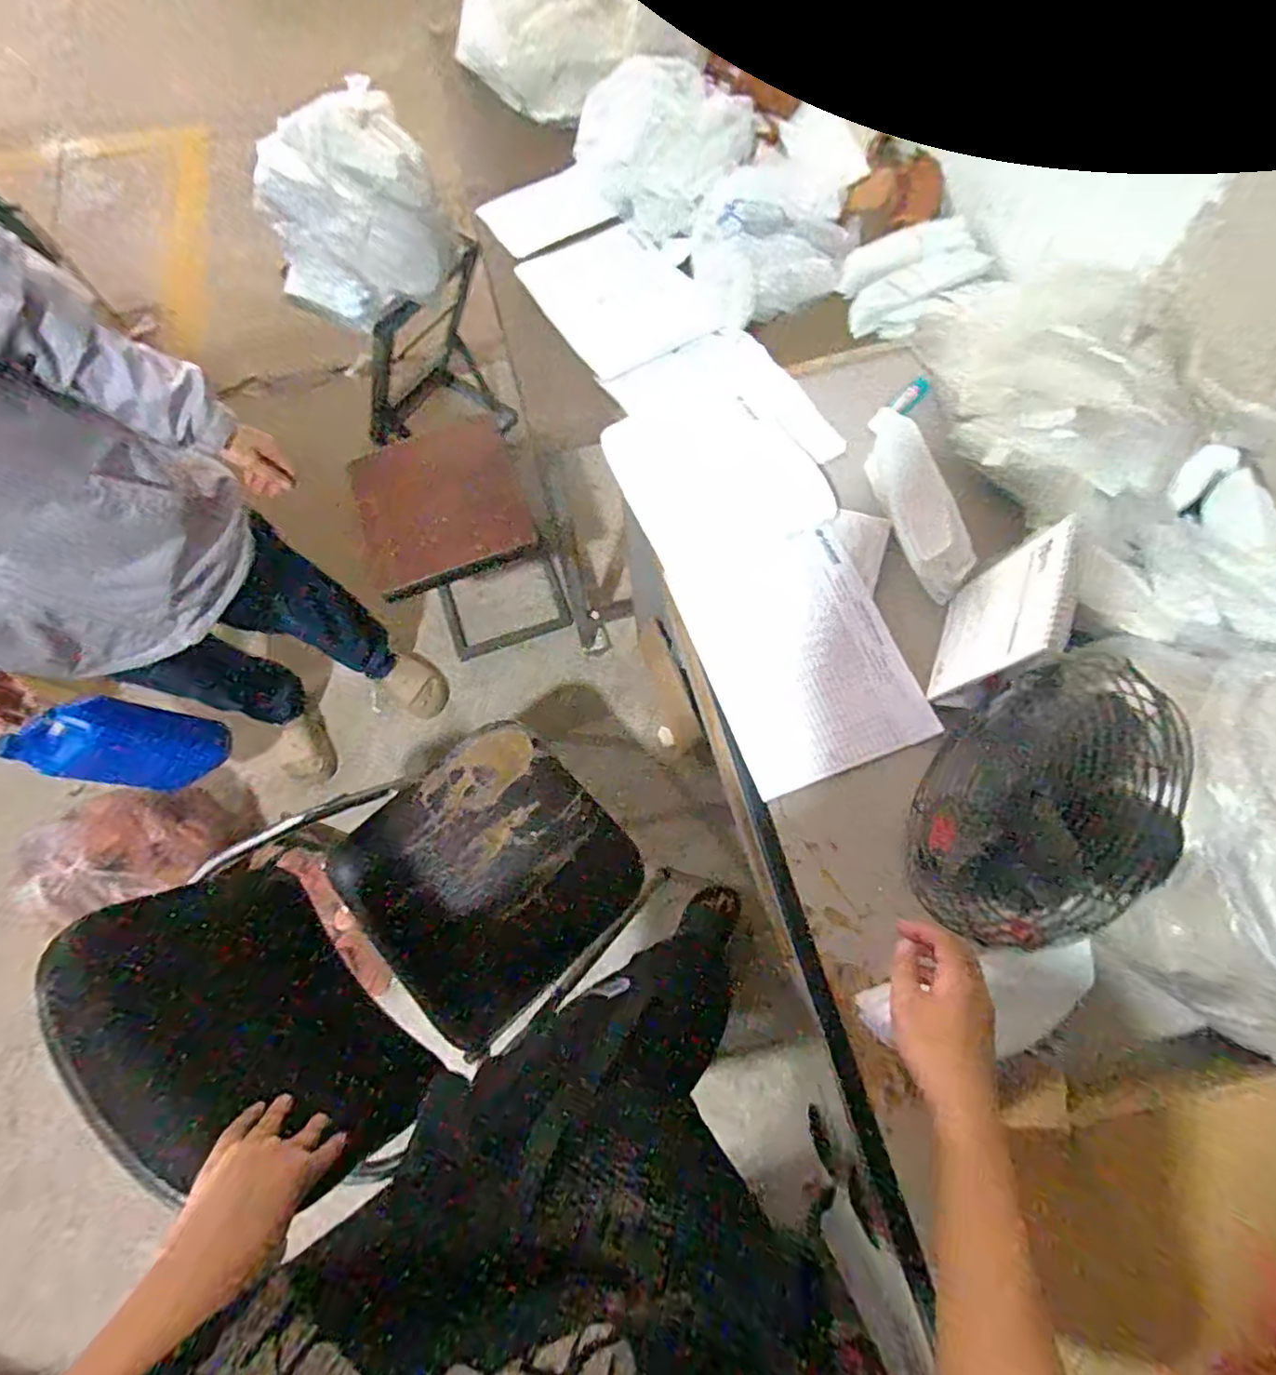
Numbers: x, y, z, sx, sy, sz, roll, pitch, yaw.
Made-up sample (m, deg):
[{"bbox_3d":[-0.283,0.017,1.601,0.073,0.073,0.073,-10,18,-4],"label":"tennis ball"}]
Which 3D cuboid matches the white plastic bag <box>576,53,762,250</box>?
[{"bbox_3d":[0.038,-0.827,0.947,0.266,0.106,0.183,43,77,16],"label":"white plastic bag"}]

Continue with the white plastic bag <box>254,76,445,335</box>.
[{"bbox_3d":[-0.559,-0.927,1.182,0.323,0.226,0.333,-28,71,-7],"label":"white plastic bag"}]

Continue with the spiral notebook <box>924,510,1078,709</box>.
[{"bbox_3d":[0.353,-0.066,0.607,0.012,0.179,0.157,21,66,-1],"label":"spiral notebook"}]

